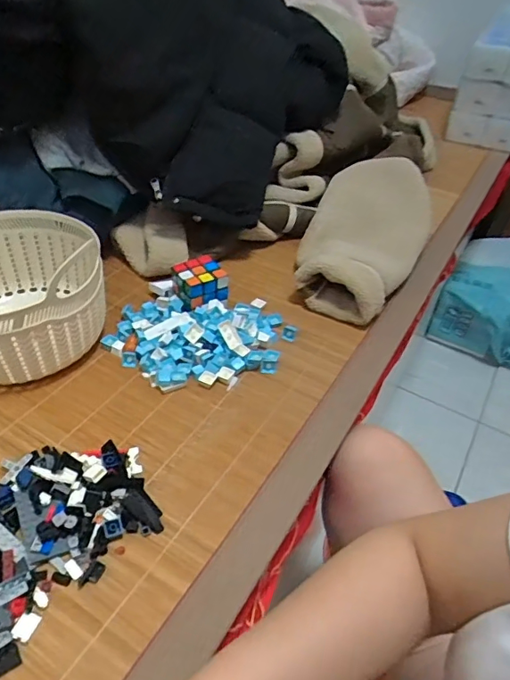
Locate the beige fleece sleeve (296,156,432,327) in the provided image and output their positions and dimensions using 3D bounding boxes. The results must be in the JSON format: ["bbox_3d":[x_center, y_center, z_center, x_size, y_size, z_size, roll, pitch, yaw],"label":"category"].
[{"bbox_3d":[0.185,-0.181,0.817,0.174,0.090,0.392,21,45,17],"label":"beige fleece sleeve"}]

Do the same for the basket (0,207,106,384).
[{"bbox_3d":[-0.297,-0.059,0.618,0.210,0.131,0.221,-28,51,-30],"label":"basket"}]

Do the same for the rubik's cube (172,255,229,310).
[{"bbox_3d":[-0.078,-0.074,0.710,0.063,0.064,0.065,-21,48,-26],"label":"rubik's cube"}]

